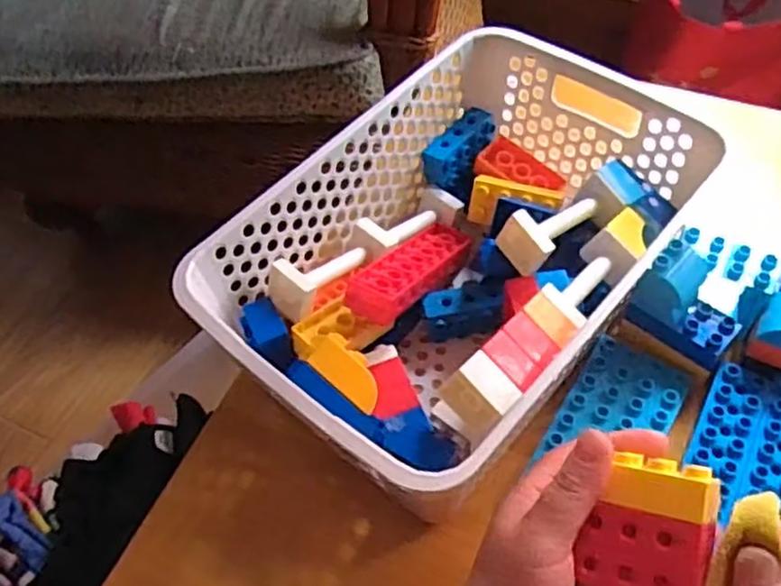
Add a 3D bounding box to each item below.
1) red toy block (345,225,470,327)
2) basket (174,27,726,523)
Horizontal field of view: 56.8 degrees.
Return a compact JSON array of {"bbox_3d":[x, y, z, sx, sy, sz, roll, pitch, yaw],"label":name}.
[{"bbox_3d":[0.015,-0.013,0.489,0.036,0.023,0.129,25,33,20],"label":"red toy block"},{"bbox_3d":[0.046,-0.019,0.467,0.201,0.116,0.303,32,62,23],"label":"basket"}]

